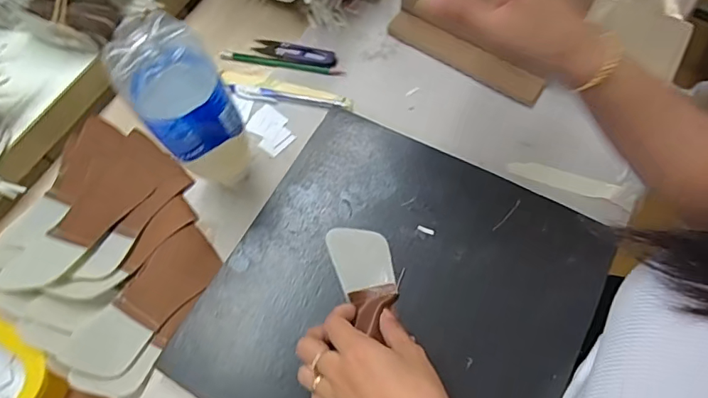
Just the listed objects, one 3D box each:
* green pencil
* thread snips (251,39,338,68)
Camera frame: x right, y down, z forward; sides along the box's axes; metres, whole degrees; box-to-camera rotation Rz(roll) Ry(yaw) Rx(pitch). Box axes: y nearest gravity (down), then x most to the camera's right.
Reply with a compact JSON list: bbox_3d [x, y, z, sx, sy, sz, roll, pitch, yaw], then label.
[{"bbox_3d":[-0.082,-0.154,0.549,0.141,0.009,0.011,11,69,5],"label":"green pencil"},{"bbox_3d":[-0.068,-0.169,0.558,0.098,0.006,0.022,15,69,7],"label":"thread snips"}]

